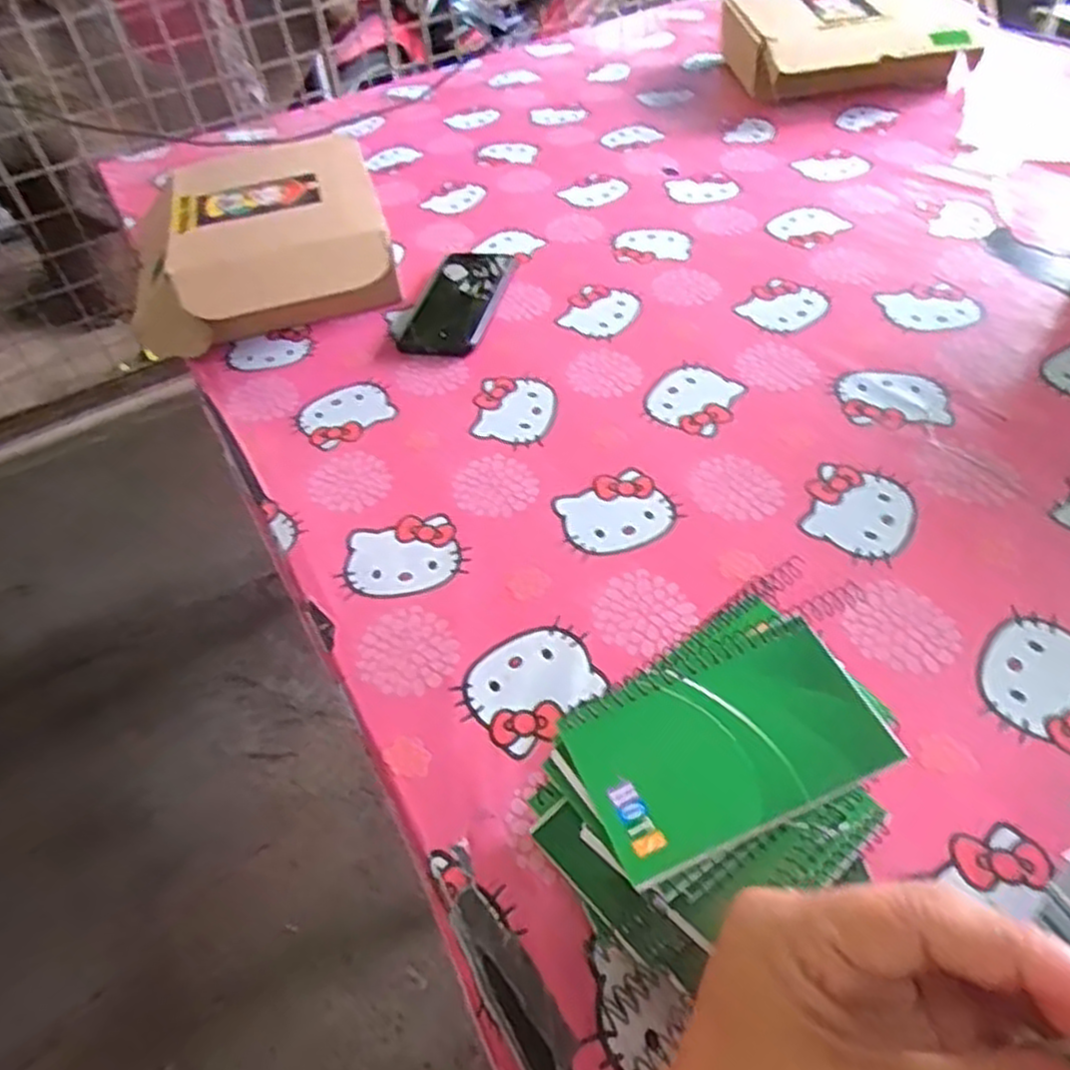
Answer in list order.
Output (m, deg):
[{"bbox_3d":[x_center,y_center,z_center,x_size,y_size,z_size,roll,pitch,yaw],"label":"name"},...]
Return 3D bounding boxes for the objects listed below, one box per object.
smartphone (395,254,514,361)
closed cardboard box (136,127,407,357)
[{"bbox_3d":[-0.073,-0.237,0.764,0.082,0.017,0.183,9,49,15],"label":"smartphone"},{"bbox_3d":[-0.280,-0.304,0.808,0.234,0.089,0.240,-17,47,-9],"label":"closed cardboard box"}]

